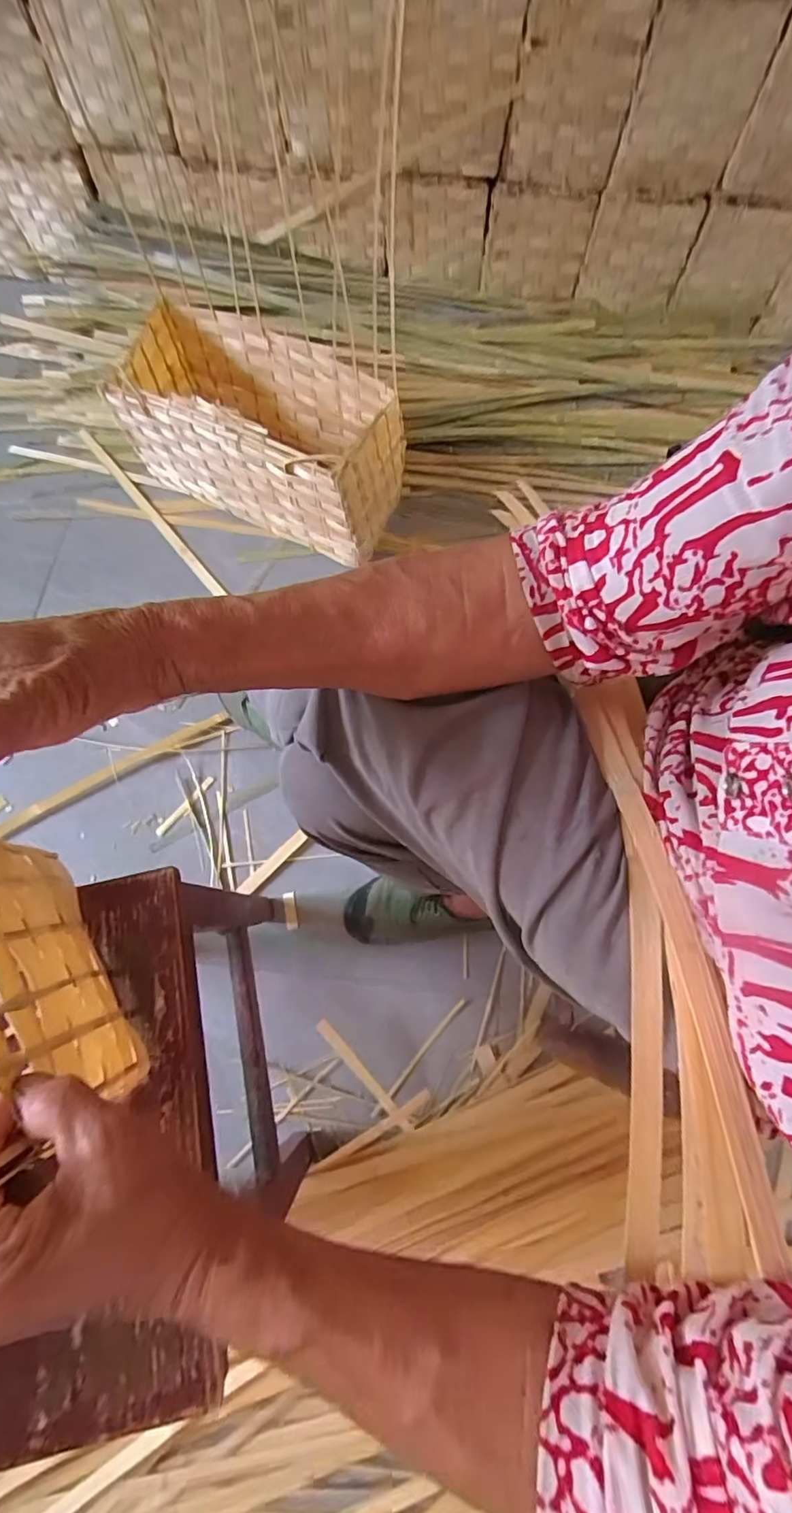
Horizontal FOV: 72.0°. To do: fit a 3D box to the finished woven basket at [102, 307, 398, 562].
[{"bbox_3d":[-0.215,-0.522,0.898,0.446,0.205,0.209,26,74,8],"label":"finished woven basket"}]

